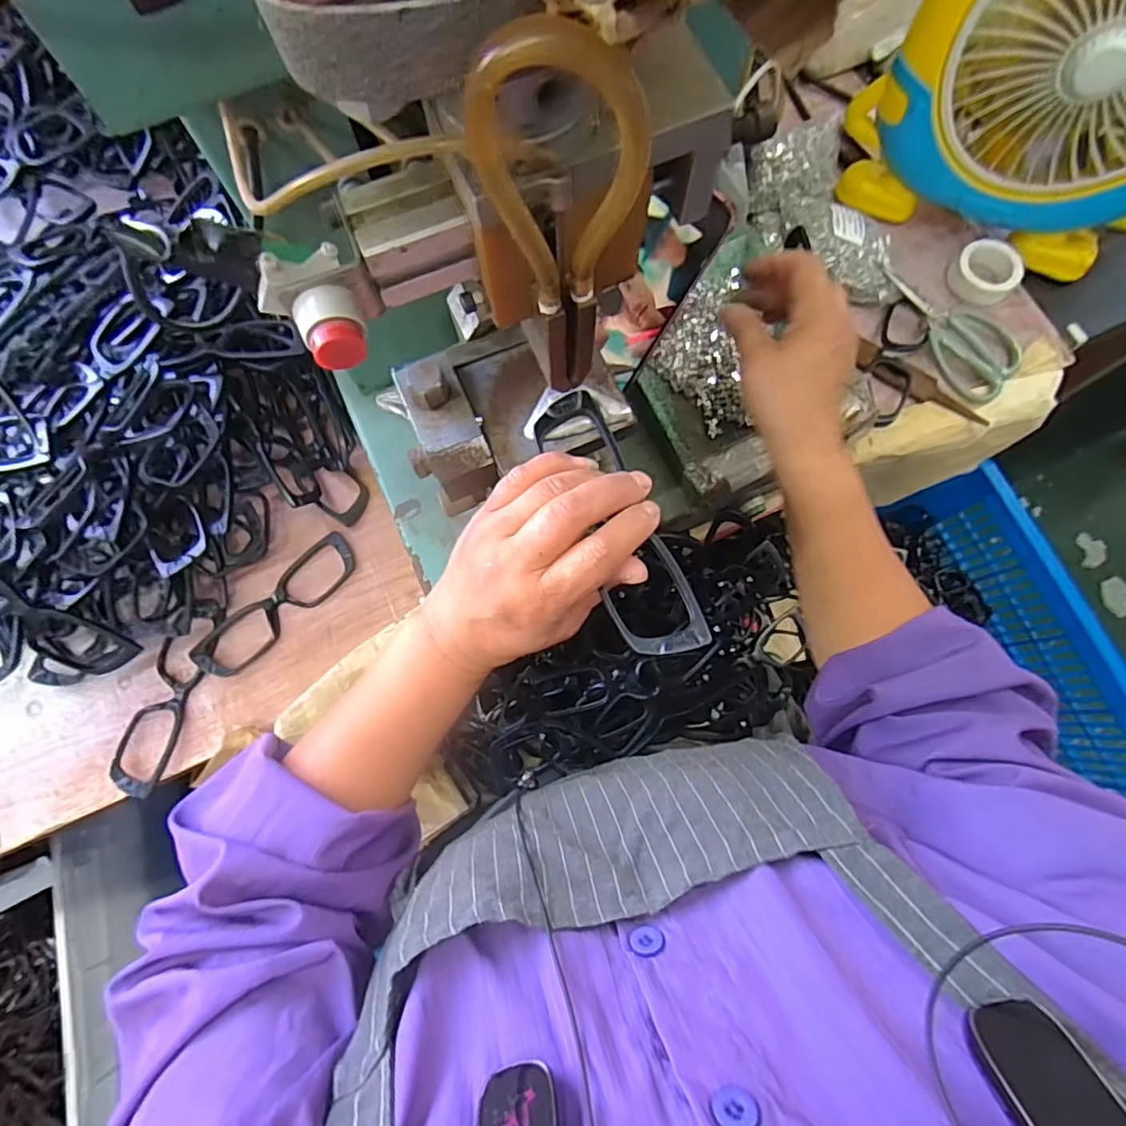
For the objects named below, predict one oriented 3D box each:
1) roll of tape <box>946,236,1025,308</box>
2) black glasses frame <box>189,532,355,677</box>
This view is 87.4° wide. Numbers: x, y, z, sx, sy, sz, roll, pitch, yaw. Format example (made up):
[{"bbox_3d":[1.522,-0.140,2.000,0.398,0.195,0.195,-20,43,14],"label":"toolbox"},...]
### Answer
[{"bbox_3d":[0.374,-0.258,0.521,0.054,0.023,0.044,42,79,9],"label":"roll of tape"},{"bbox_3d":[-0.226,0.032,0.466,0.141,0.014,0.042,-43,81,-8],"label":"black glasses frame"}]

